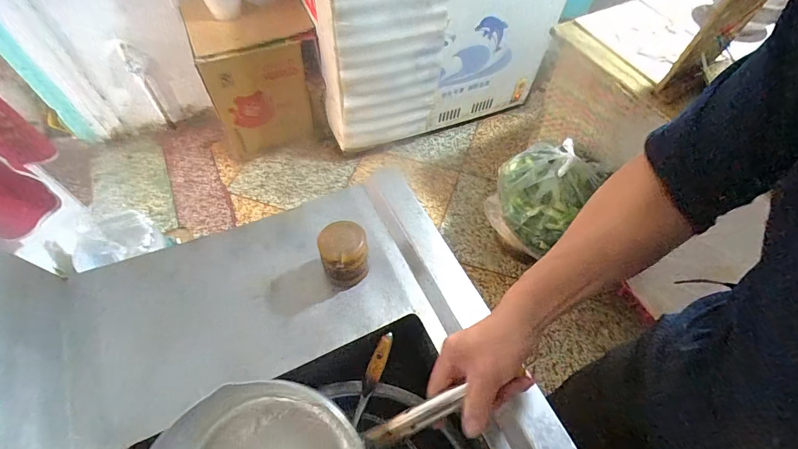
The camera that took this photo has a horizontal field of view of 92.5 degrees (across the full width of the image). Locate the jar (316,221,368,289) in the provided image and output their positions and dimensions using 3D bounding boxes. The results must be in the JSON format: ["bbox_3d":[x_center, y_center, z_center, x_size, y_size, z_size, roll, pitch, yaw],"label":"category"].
[{"bbox_3d":[-0.082,0.047,0.588,0.069,0.082,0.075,1,58,-2],"label":"jar"}]

